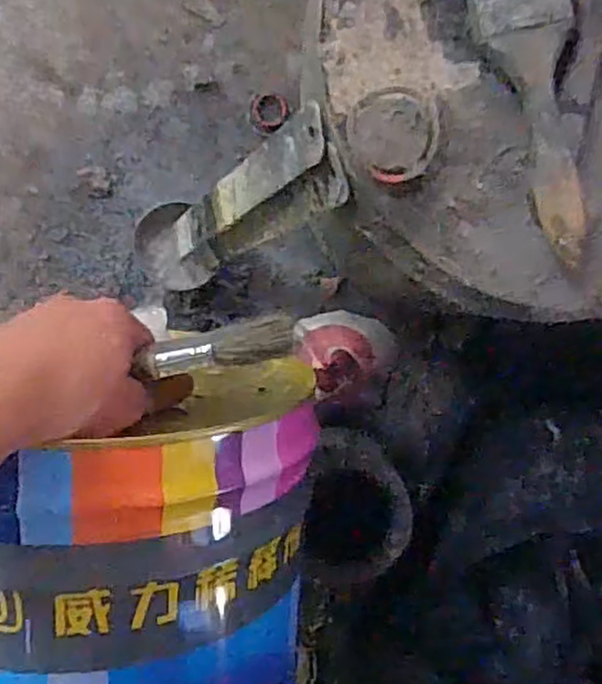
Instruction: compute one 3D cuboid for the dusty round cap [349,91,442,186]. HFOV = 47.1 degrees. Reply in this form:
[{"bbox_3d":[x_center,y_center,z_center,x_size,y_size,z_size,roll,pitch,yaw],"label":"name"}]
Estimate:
[{"bbox_3d":[0.045,-0.099,0.329,0.043,0.009,0.043,0,92,-2],"label":"dusty round cap"}]

